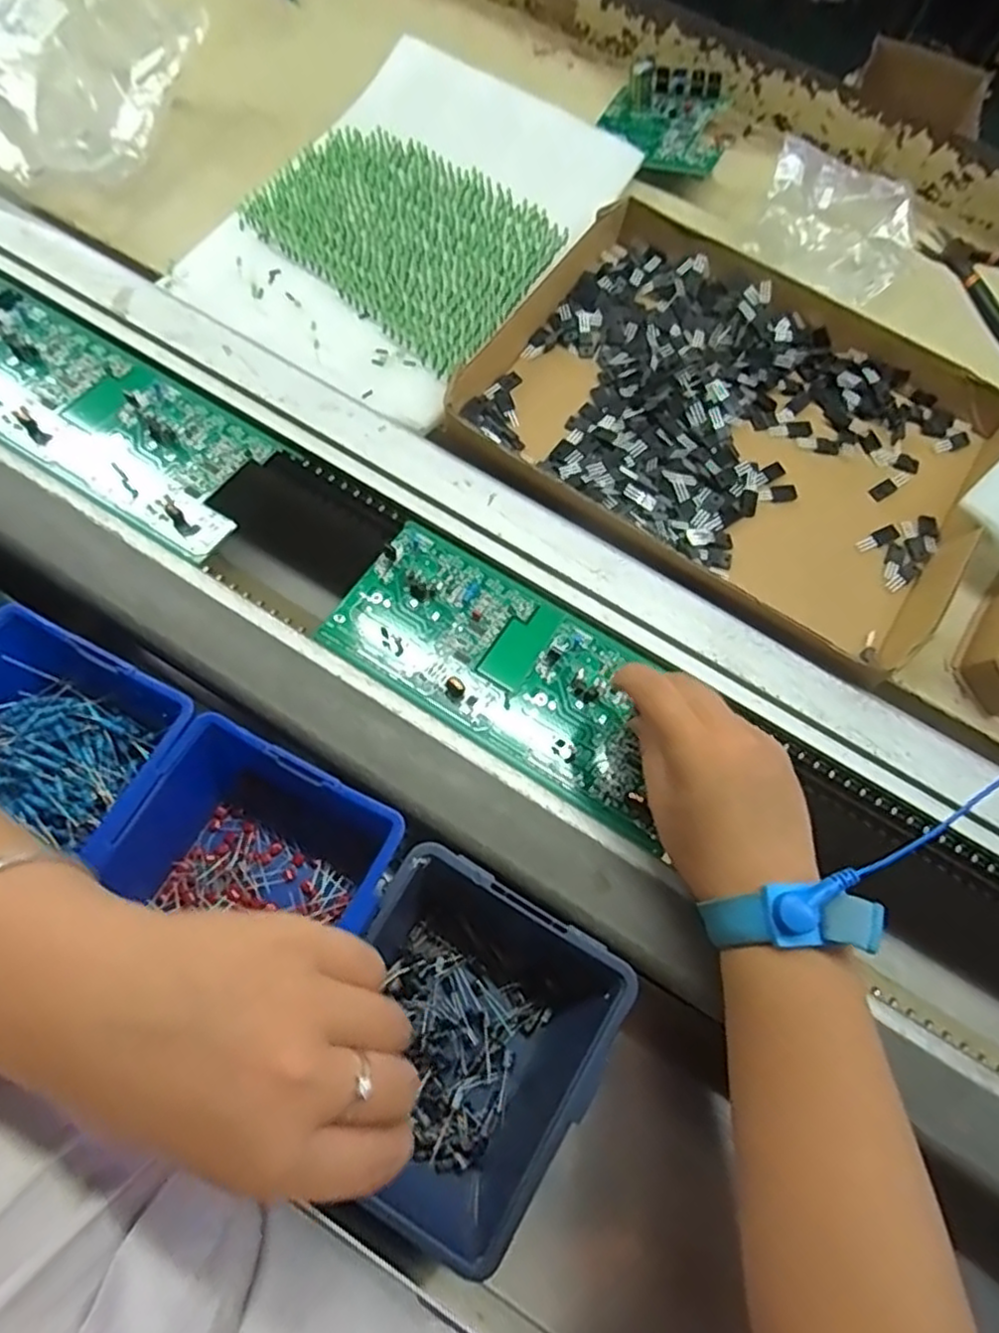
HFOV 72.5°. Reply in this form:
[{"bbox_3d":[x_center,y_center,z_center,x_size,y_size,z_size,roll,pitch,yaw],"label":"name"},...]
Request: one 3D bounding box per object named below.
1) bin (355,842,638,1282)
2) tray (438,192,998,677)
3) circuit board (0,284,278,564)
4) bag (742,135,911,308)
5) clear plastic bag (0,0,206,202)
[{"bbox_3d":[-0.021,0.174,0.317,0.115,0.064,0.133,30,68,9],"label":"bin"},{"bbox_3d":[0.154,-0.156,0.440,0.315,0.040,0.247,32,69,10],"label":"tray"},{"bbox_3d":[-0.288,-0.178,0.420,0.329,0.012,0.089,31,68,10],"label":"circuit board"},{"bbox_3d":[0.235,-0.310,0.471,0.107,0.043,0.087,24,71,6],"label":"bag"},{"bbox_3d":[-0.303,-0.399,0.470,0.119,0.071,0.199,44,74,12],"label":"clear plastic bag"}]

